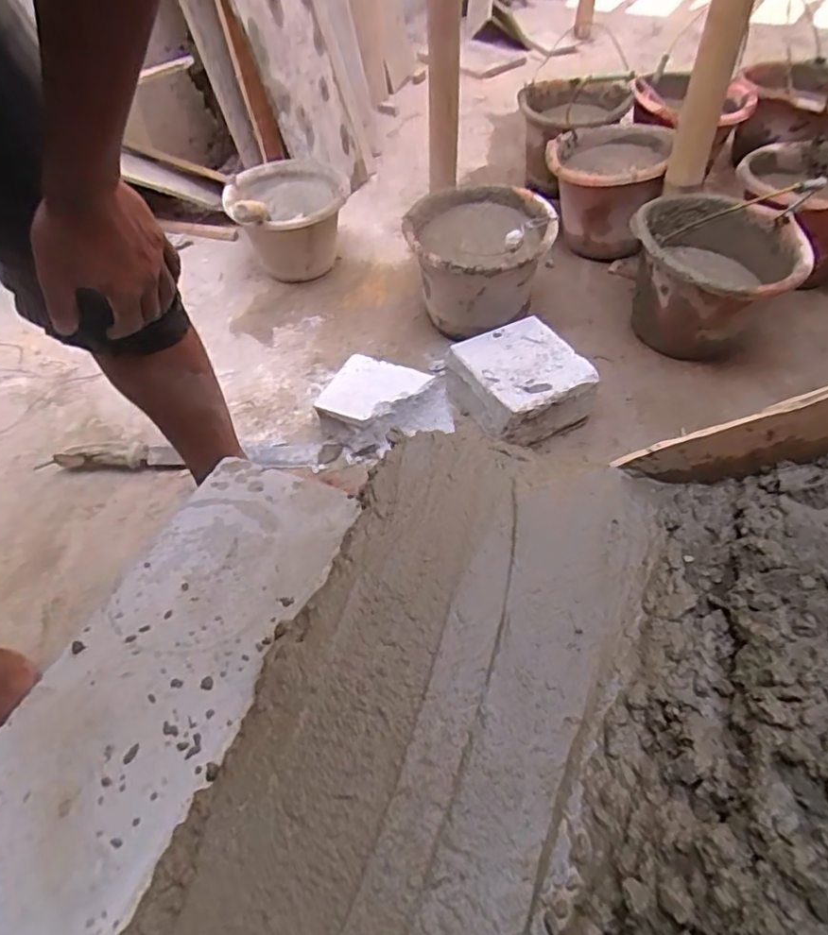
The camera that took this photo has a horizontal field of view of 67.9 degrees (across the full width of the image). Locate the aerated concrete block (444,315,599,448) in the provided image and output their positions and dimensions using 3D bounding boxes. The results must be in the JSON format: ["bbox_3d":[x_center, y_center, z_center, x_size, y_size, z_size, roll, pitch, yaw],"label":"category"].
[{"bbox_3d":[0.177,-0.138,1.024,0.184,0.110,0.191,-27,55,-19],"label":"aerated concrete block"}]

